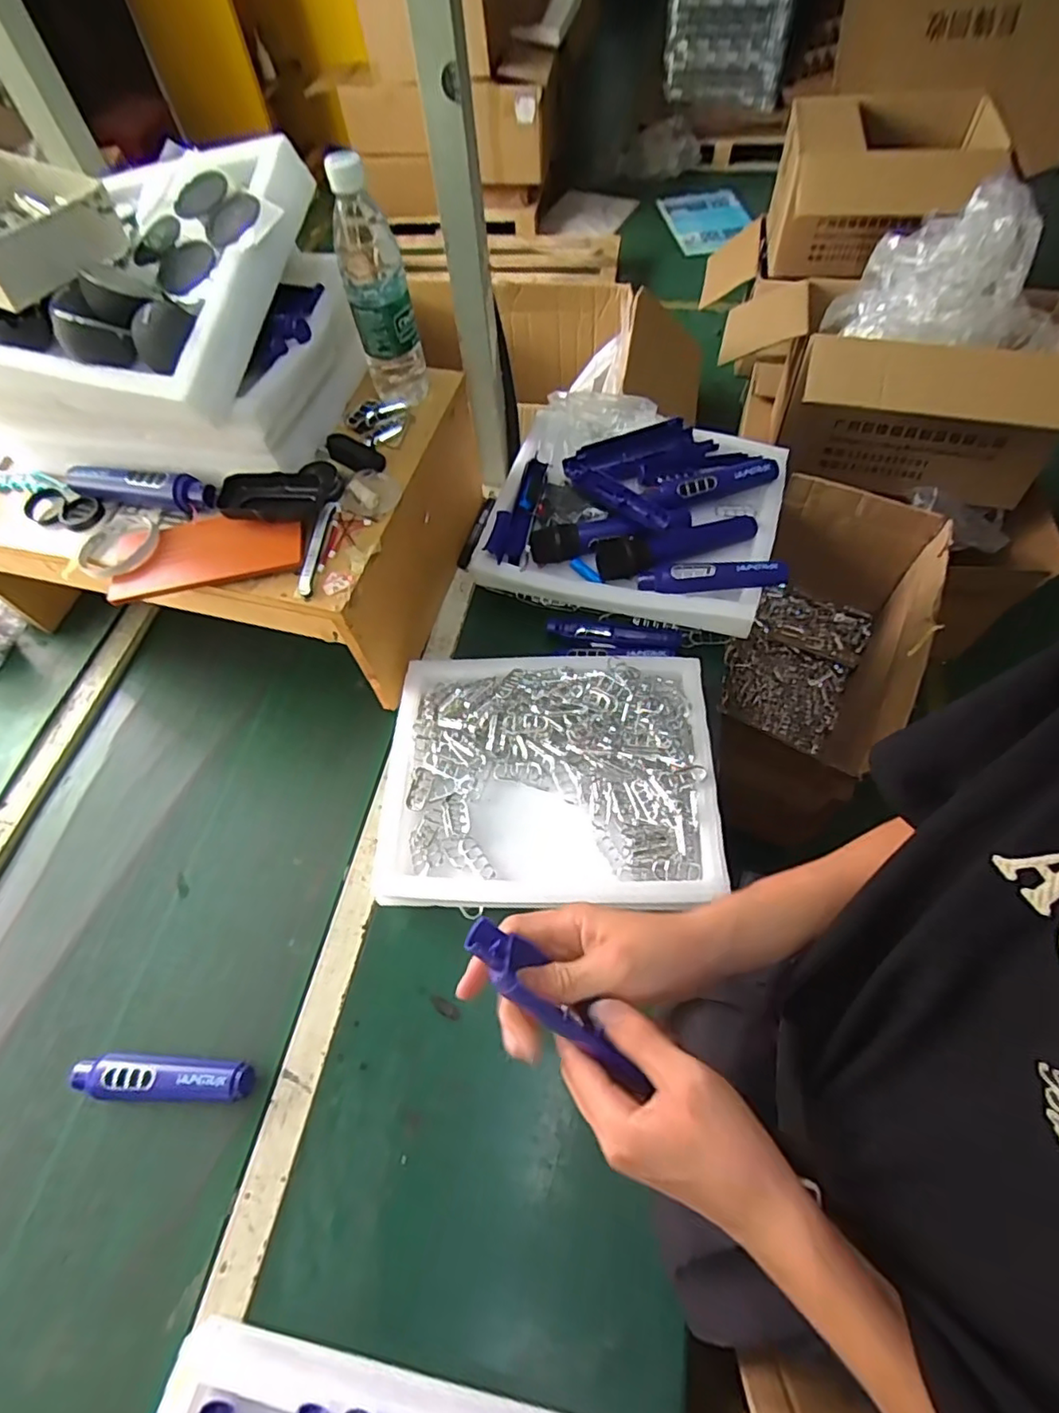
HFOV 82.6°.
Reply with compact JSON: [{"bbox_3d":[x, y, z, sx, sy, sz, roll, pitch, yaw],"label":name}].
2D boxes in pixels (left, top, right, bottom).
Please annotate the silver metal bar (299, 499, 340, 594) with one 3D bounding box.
[{"bbox_3d":[-0.215,-0.163,0.611,0.017,0.007,0.121,3,62,5],"label":"silver metal bar"}]

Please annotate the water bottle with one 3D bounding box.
[{"bbox_3d":[-0.156,-0.425,0.627,0.063,0.219,0.055,-14,61,-4],"label":"water bottle"}]

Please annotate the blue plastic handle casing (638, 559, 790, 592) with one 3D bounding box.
[{"bbox_3d":[0.214,-0.154,0.702,0.165,0.030,0.036,2,61,4],"label":"blue plastic handle casing"}]

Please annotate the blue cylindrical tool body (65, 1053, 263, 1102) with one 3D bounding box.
[{"bbox_3d":[-0.348,0.346,0.564,0.175,0.027,0.035,0,61,3],"label":"blue cylindrical tool body"}]

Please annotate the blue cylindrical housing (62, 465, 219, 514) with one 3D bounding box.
[{"bbox_3d":[-0.418,-0.236,0.642,0.173,0.026,0.032,12,63,10],"label":"blue cylindrical housing"}]

